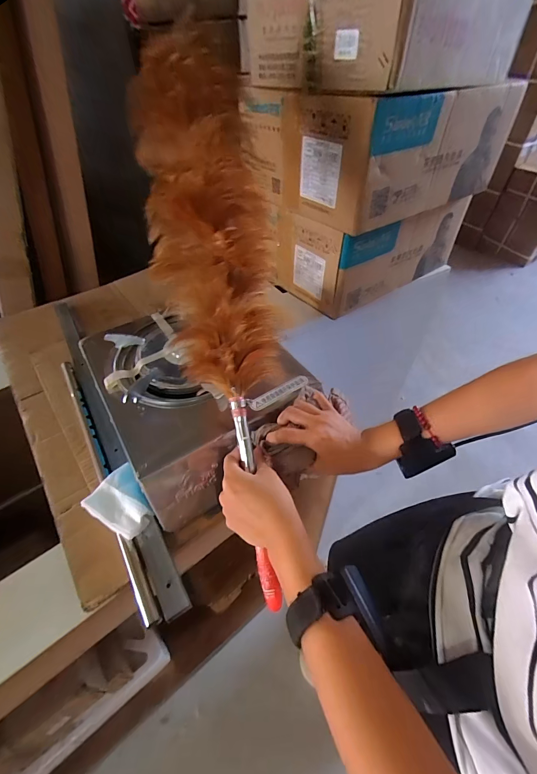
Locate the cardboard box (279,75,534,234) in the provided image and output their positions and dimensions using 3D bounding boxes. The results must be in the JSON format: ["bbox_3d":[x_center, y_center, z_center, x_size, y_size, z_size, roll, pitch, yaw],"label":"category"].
[{"bbox_3d":[0.266,-0.502,0.701,0.427,0.191,0.216,-27,52,-22],"label":"cardboard box"}]

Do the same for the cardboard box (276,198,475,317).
[{"bbox_3d":[0.265,-0.376,0.860,0.440,0.188,0.240,-27,52,-22],"label":"cardboard box"}]

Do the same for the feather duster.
[{"bbox_3d":[-0.058,-0.113,0.412,0.141,0.099,0.667,-10,84,-8],"label":"feather duster"}]

